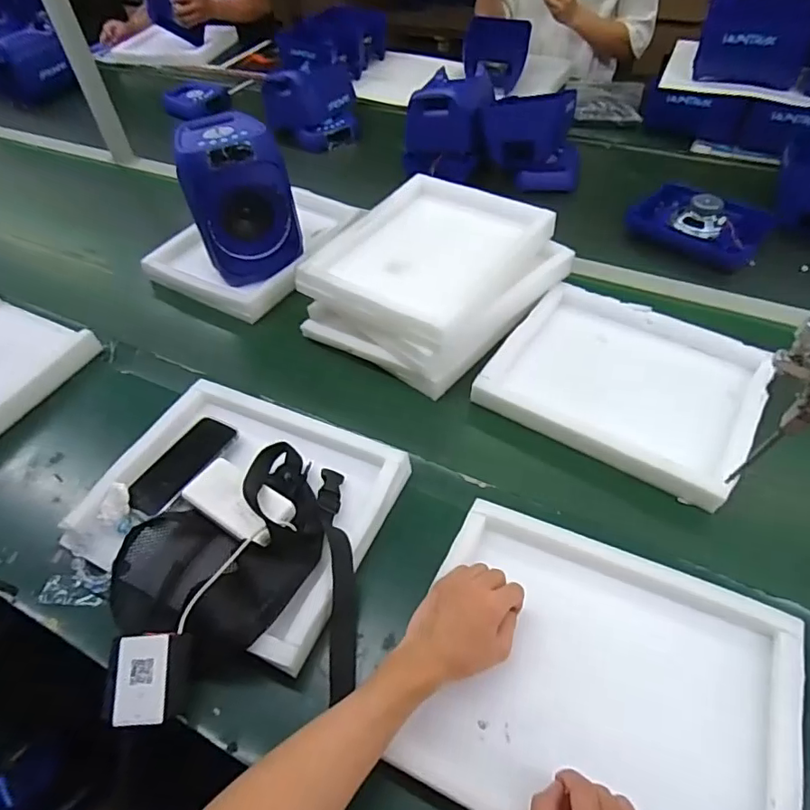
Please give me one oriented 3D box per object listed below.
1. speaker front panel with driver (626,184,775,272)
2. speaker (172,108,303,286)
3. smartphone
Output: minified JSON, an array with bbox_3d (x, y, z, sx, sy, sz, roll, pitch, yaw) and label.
[{"bbox_3d":[0.569,-0.355,1.038,0.224,0.071,0.192,32,54,30],"label":"speaker front panel with driver"},{"bbox_3d":[-0.294,-0.372,0.972,0.177,0.241,0.155,-13,45,-10],"label":"speaker"},{"bbox_3d":[-0.299,0.078,0.715,0.073,0.013,0.151,18,59,33],"label":"smartphone"}]

